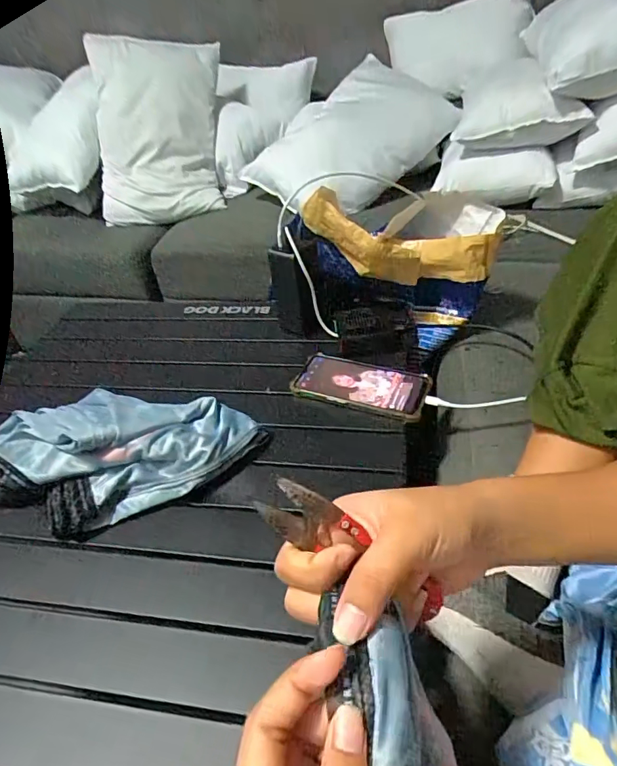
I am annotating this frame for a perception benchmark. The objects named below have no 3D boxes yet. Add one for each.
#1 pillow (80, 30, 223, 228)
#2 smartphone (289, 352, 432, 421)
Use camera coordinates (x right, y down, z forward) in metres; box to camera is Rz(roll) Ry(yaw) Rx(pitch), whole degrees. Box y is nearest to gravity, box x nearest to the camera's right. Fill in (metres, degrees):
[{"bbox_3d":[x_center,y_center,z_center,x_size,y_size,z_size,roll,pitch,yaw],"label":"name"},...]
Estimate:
[{"bbox_3d":[-0.383,-0.648,1.209,0.317,0.456,0.093,-6,7,-14],"label":"pillow"},{"bbox_3d":[0.066,0.002,0.592,0.165,0.018,0.081,12,43,22],"label":"smartphone"}]

